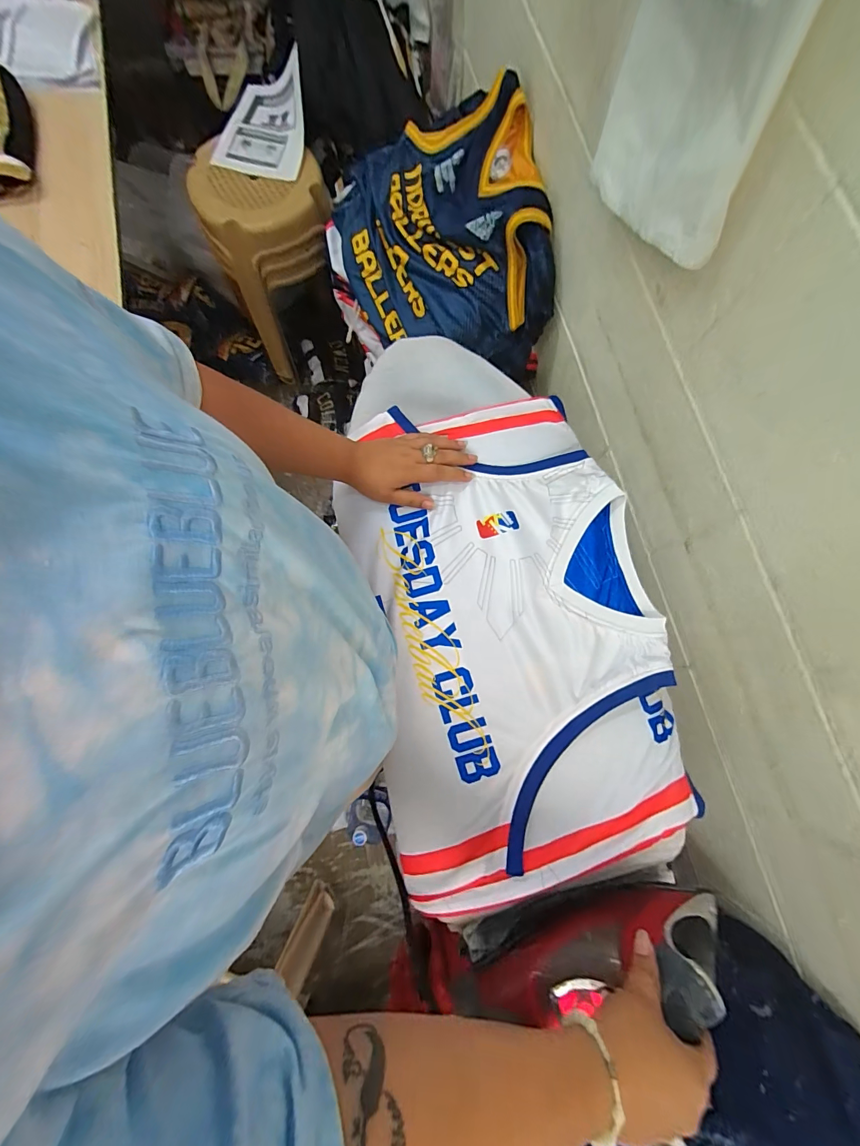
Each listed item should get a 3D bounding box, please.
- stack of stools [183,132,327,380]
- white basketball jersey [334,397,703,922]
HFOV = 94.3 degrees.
[{"bbox_3d":[-0.424,-0.894,1.149,0.303,0.411,0.352,-22,80,-5],"label":"stack of stools"},{"bbox_3d":[0.098,0.066,0.506,0.364,0.035,0.592,-13,79,-4],"label":"white basketball jersey"}]

